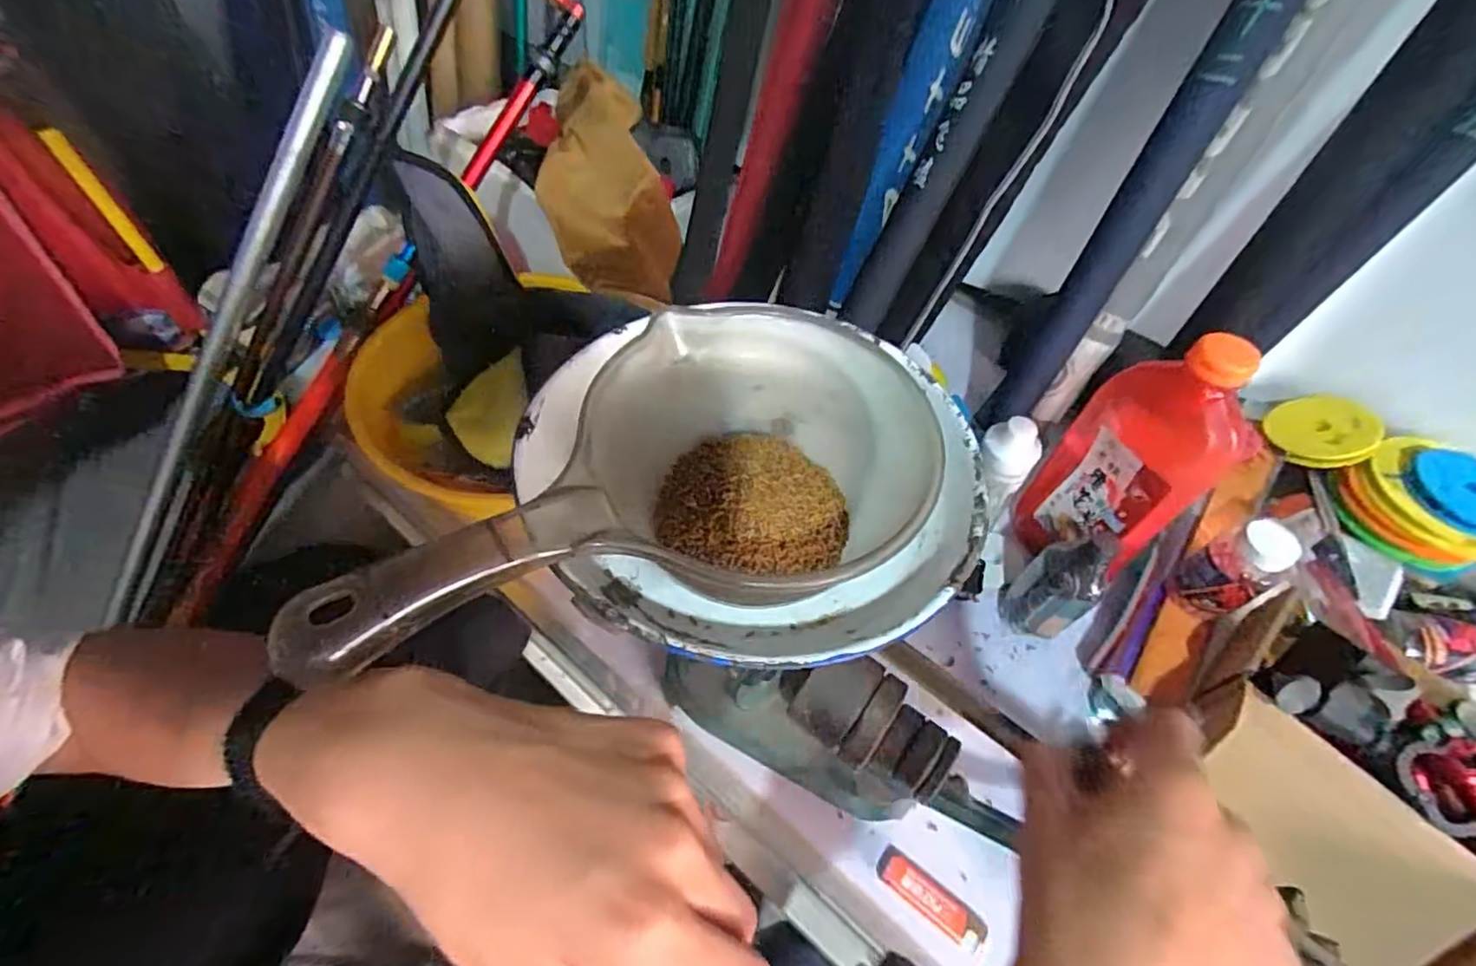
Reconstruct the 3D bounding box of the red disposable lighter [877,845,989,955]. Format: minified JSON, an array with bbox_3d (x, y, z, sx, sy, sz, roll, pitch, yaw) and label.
[{"bbox_3d":[0.141,0.302,0.459,0.082,0.014,0.027,34,59,18],"label":"red disposable lighter"}]

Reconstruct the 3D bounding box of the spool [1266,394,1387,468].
[{"bbox_3d":[0.610,-0.052,0.660,0.084,0.014,0.084,-18,50,28],"label":"spool"}]

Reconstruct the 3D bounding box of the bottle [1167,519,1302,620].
[{"bbox_3d":[0.414,0.073,0.533,0.046,0.096,0.053,-25,60,-21],"label":"bottle"}]

